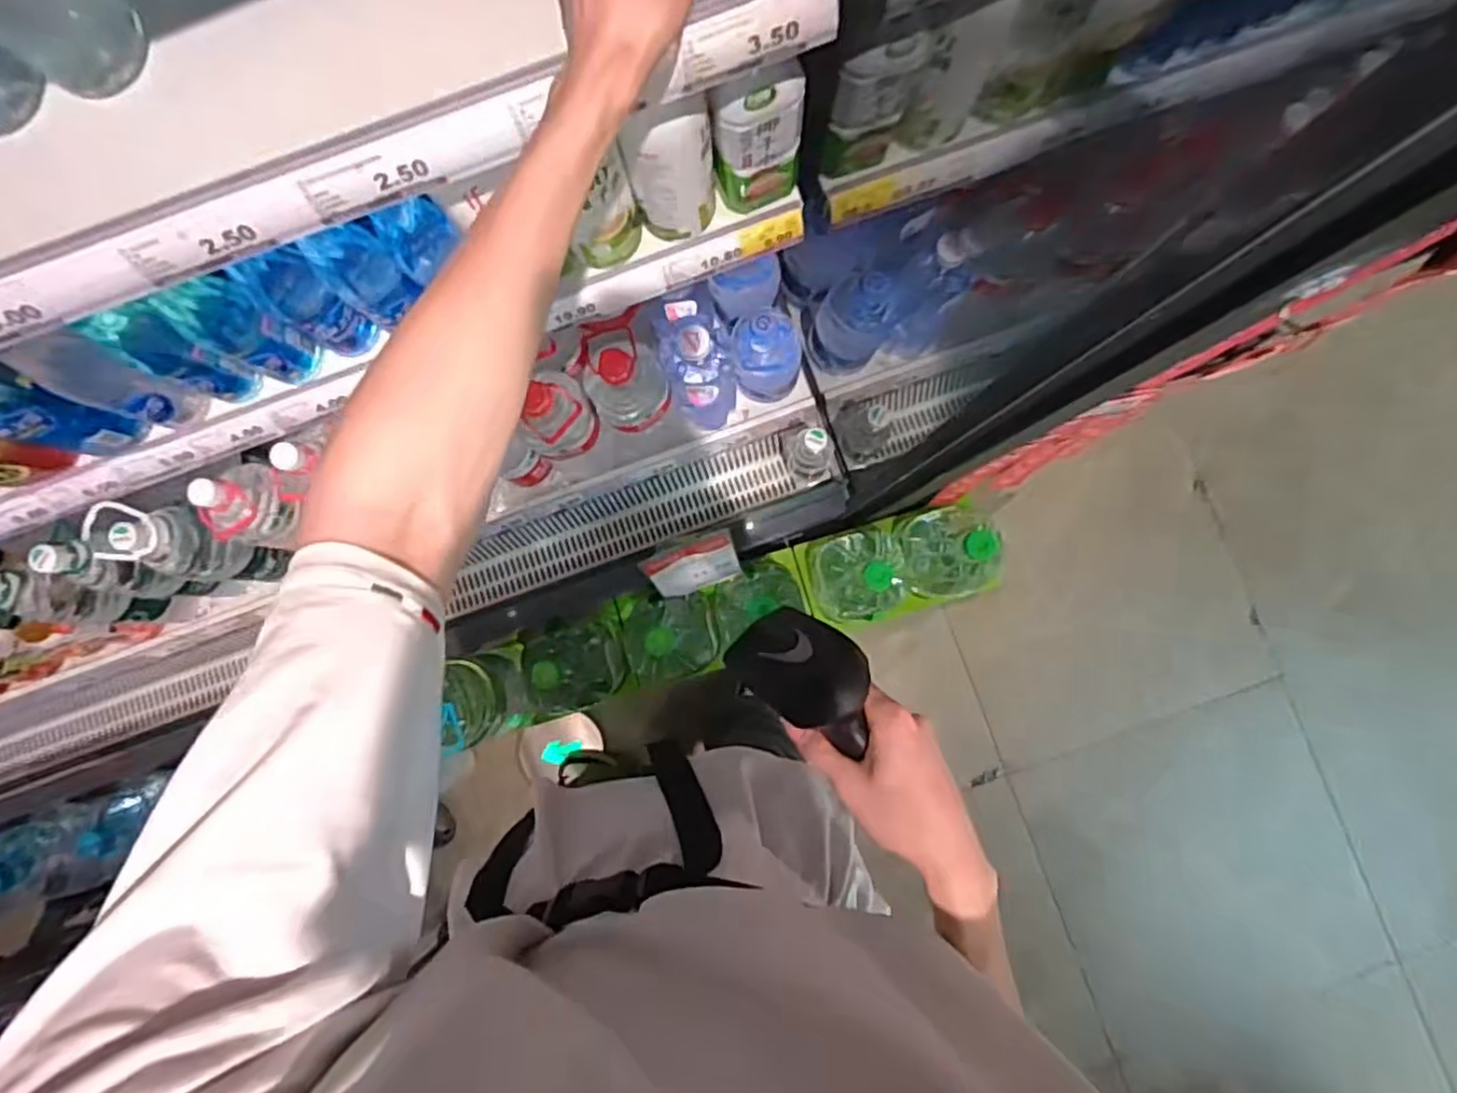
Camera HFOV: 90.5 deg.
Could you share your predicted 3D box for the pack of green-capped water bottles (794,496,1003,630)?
[{"bbox_3d":[0.322,0.032,1.327,0.351,0.340,0.175,-15,86,1],"label":"pack of green-capped water bottles"}]

